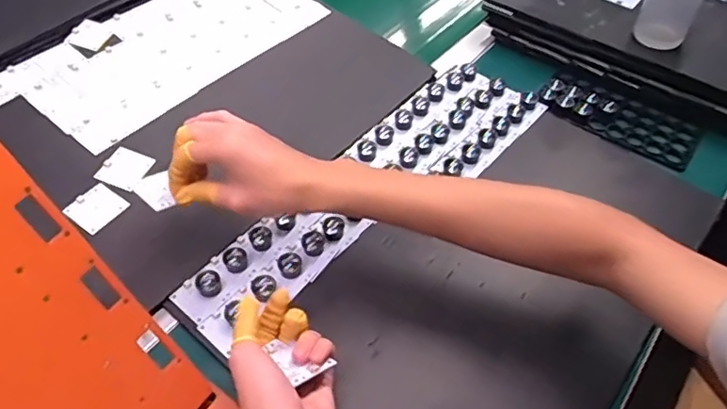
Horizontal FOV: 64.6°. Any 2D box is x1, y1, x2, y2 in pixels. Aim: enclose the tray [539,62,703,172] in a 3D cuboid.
[{"bbox_3d":[0.325,-0.117,0.729,0.194,0.017,0.104,35,57,25],"label":"tray"}]

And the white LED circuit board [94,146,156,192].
[{"bbox_3d":[-0.256,-0.039,0.620,0.046,0.004,0.049,21,54,7],"label":"white LED circuit board"}]

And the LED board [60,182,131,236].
[{"bbox_3d":[-0.271,0.003,0.585,0.047,0.004,0.049,30,55,16],"label":"LED board"}]

